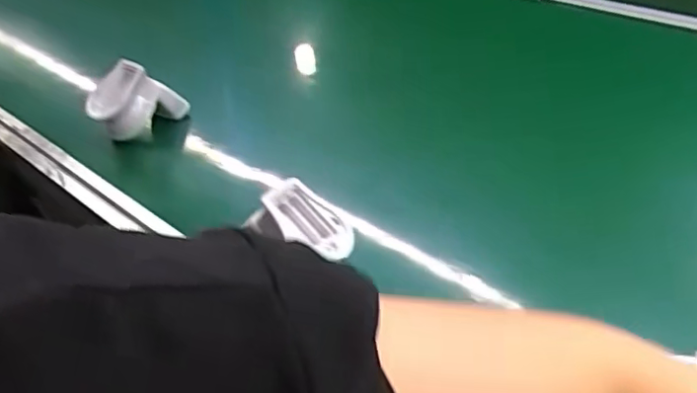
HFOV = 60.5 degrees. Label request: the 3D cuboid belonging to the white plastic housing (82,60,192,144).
[{"bbox_3d":[-0.281,-0.124,0.790,0.123,0.099,0.050,-33,47,-31],"label":"white plastic housing"}]

